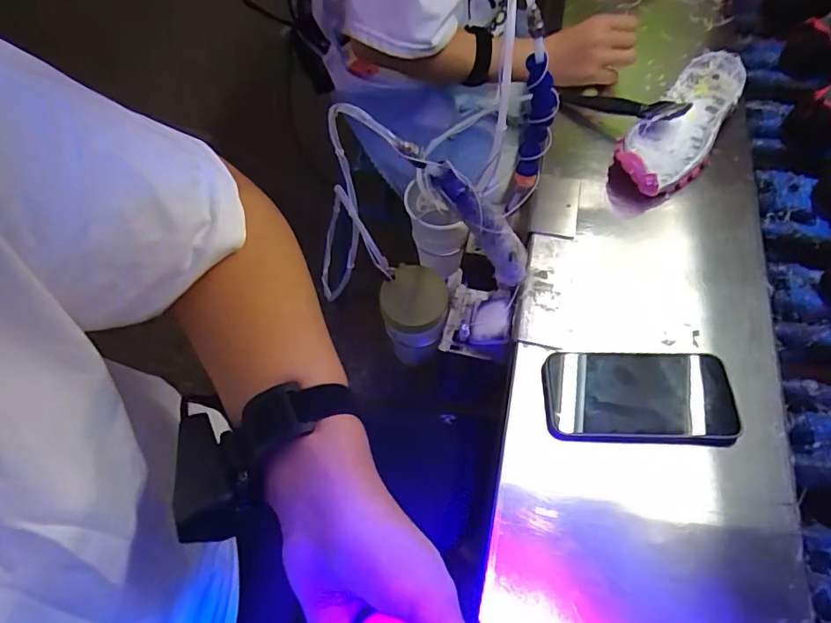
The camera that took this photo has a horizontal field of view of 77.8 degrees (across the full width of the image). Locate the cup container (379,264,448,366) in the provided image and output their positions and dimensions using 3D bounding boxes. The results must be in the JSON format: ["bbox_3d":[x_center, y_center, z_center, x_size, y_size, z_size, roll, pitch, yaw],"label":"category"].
[{"bbox_3d":[-0.001,0.005,0.592,0.070,0.097,0.078,5,61,6],"label":"cup container"}]

